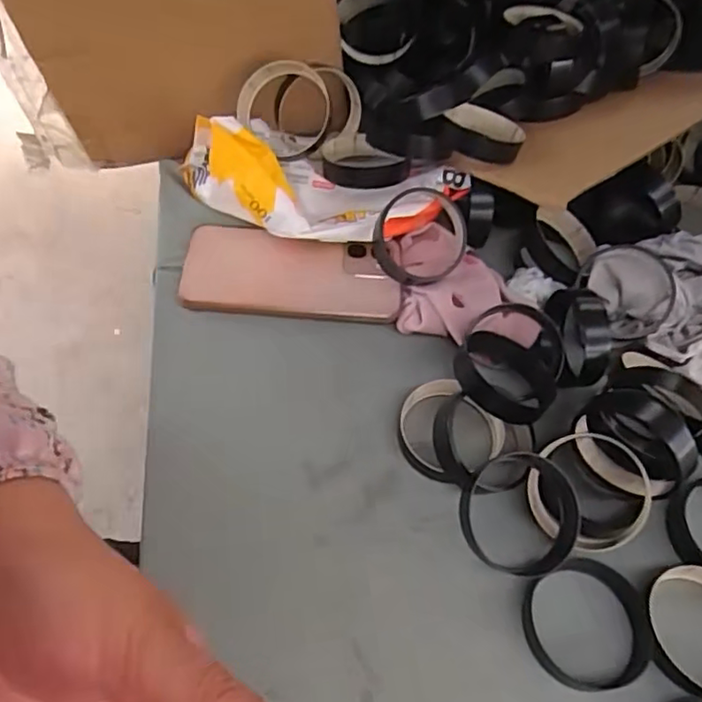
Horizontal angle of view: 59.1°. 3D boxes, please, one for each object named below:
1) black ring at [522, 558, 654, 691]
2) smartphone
[{"bbox_3d":[0.138,0.157,0.359,0.067,0.015,0.069,3,57,-5],"label":"black ring"},{"bbox_3d":[-0.046,-0.060,0.477,0.166,0.016,0.074,8,57,1],"label":"smartphone"}]

